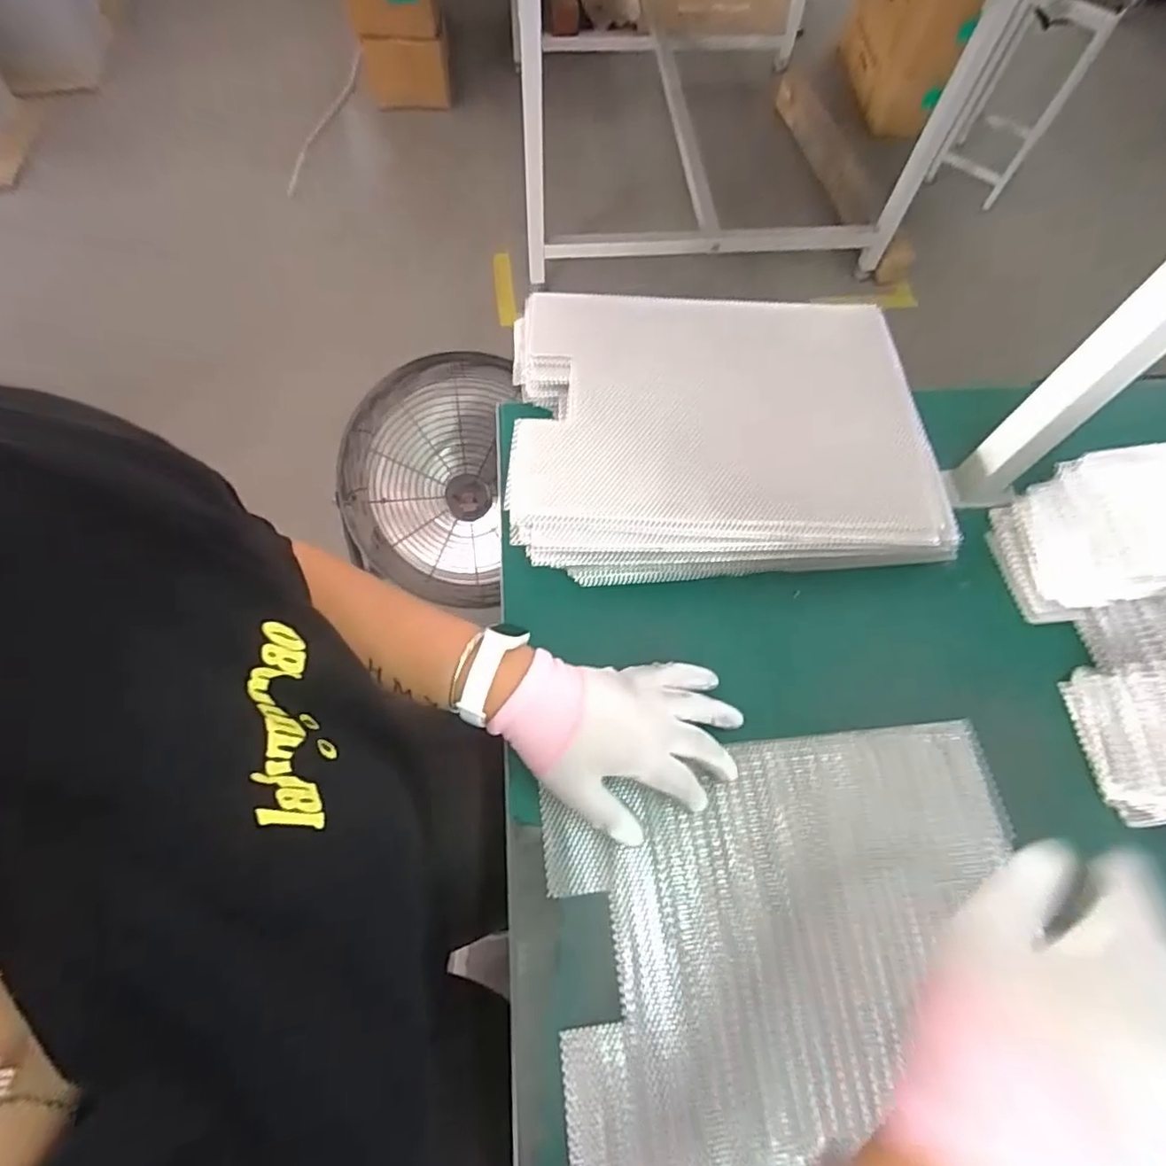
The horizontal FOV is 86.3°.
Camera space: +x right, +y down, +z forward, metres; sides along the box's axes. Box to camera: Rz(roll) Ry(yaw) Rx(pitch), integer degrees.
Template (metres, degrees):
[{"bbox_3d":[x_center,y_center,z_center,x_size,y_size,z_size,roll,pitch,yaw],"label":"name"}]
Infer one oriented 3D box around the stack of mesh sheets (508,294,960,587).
[{"bbox_3d":[0.116,-0.139,0.546,0.354,0.077,0.278,0,66,0],"label":"stack of mesh sheets"}]

